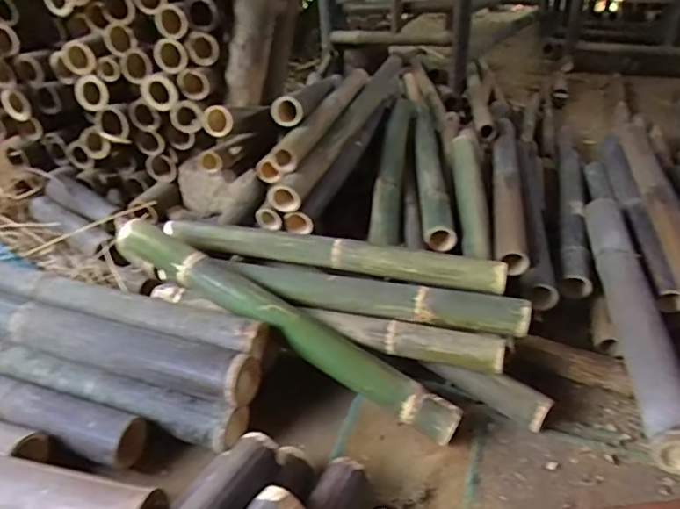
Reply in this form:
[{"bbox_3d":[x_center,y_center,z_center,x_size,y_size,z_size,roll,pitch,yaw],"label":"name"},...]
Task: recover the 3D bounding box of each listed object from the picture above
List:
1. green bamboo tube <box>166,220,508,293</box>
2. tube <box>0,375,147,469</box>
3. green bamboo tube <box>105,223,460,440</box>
[{"bbox_3d":[-0.031,-0.009,0.992,0.665,0.056,0.056,12,33,17],"label":"green bamboo tube"},{"bbox_3d":[-0.640,0.211,0.849,0.719,0.072,0.077,10,33,15],"label":"tube"},{"bbox_3d":[-0.112,0.108,0.889,0.676,0.063,0.069,29,40,17],"label":"green bamboo tube"}]

